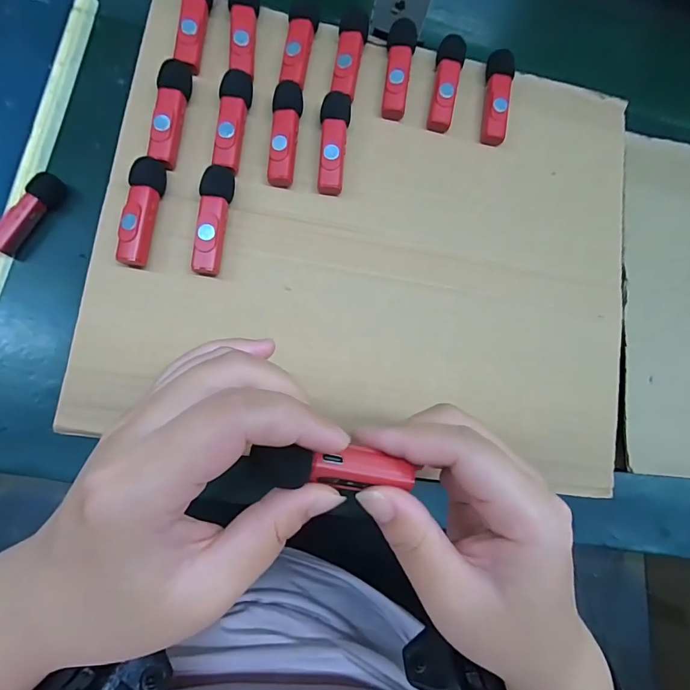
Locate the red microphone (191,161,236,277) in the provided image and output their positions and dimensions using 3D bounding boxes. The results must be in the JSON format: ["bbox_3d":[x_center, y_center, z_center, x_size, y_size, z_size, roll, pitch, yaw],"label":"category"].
[{"bbox_3d":[-0.080,-0.076,0.258,0.018,0.012,0.066,7,77,-8],"label":"red microphone"}]

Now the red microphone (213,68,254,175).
[{"bbox_3d":[-0.071,-0.142,0.267,0.018,0.010,0.064,9,76,-7],"label":"red microphone"}]

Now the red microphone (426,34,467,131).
[{"bbox_3d":[0.071,-0.181,0.296,0.021,0.014,0.063,8,76,-8],"label":"red microphone"}]

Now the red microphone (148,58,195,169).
[{"bbox_3d":[-0.107,-0.142,0.262,0.017,0.011,0.065,9,76,-8],"label":"red microphone"}]

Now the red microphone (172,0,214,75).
[{"bbox_3d":[-0.096,-0.206,0.271,0.017,0.013,0.065,8,76,-8],"label":"red microphone"}]

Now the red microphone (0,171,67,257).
[{"bbox_3d":[-0.226,-0.094,0.304,0.016,0.021,0.064,30,74,-2],"label":"red microphone"}]

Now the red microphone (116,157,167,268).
[{"bbox_3d":[-0.120,-0.079,0.251,0.017,0.013,0.064,8,76,-8],"label":"red microphone"}]

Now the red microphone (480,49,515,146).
[{"bbox_3d":[0.107,-0.173,0.300,0.018,0.014,0.062,9,76,-8],"label":"red microphone"}]

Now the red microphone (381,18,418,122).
[{"bbox_3d":[0.037,-0.188,0.291,0.019,0.012,0.066,6,77,-8],"label":"red microphone"}]

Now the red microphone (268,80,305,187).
[{"bbox_3d":[-0.038,-0.137,0.273,0.017,0.014,0.067,6,77,-8],"label":"red microphone"}]

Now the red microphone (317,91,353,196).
[{"bbox_3d":[-0.008,-0.132,0.277,0.019,0.013,0.066,7,76,-8],"label":"red microphone"}]

